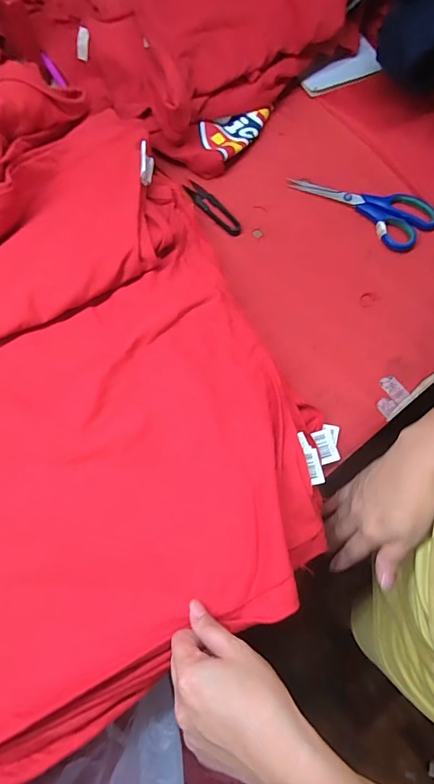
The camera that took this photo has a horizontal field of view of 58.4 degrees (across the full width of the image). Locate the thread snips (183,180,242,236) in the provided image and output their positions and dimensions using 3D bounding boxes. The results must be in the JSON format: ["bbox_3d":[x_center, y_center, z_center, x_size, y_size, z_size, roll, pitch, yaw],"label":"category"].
[{"bbox_3d":[-0.008,-0.228,0.483,0.025,0.007,0.099,-39,73,-12],"label":"thread snips"}]

